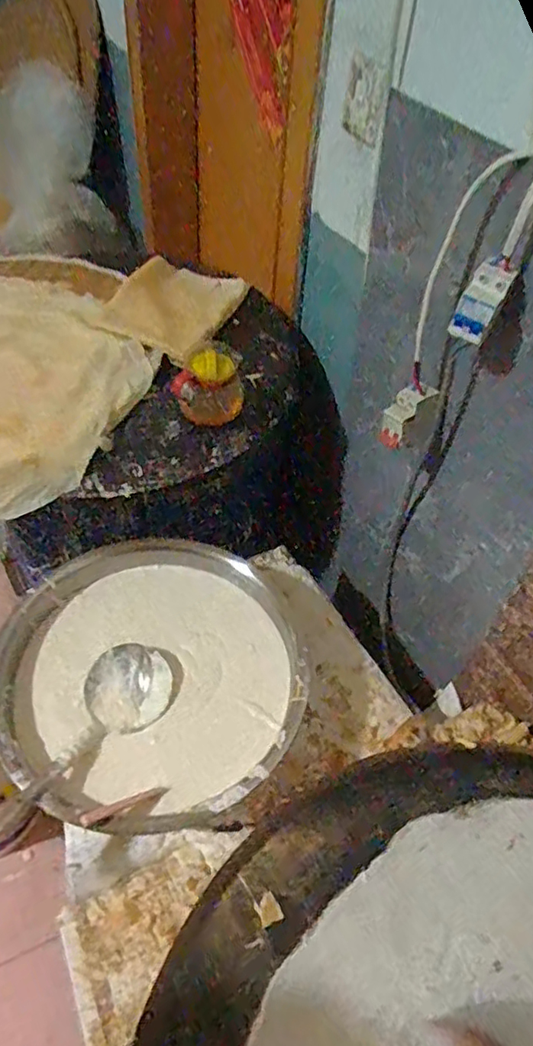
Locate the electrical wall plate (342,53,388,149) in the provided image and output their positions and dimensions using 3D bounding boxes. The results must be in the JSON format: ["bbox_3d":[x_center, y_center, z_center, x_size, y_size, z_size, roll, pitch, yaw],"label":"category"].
[{"bbox_3d":[0.130,-0.555,0.790,0.014,0.093,0.099,-11,51,-13],"label":"electrical wall plate"}]

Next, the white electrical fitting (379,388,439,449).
[{"bbox_3d":[0.178,-0.144,0.789,0.038,0.091,0.025,42,20,28],"label":"white electrical fitting"}]

